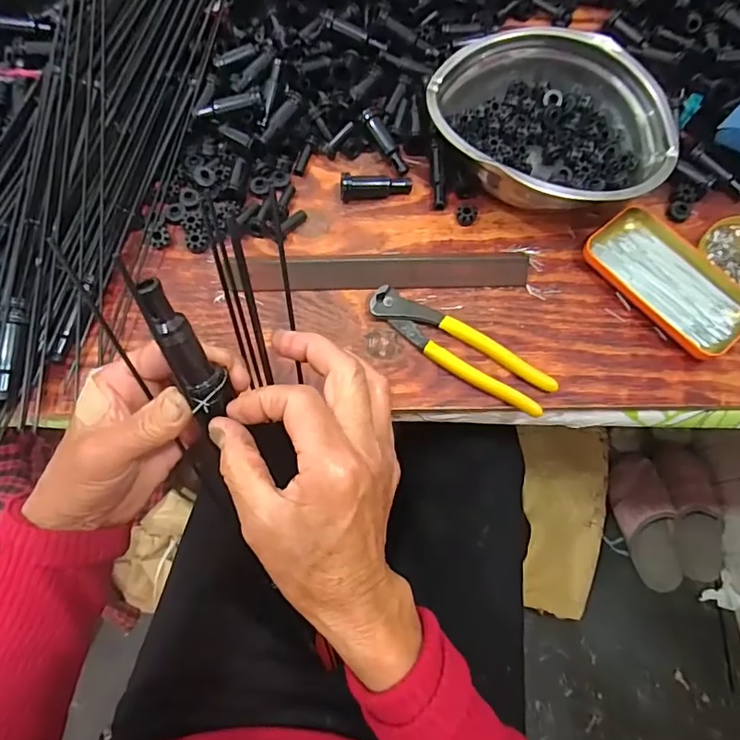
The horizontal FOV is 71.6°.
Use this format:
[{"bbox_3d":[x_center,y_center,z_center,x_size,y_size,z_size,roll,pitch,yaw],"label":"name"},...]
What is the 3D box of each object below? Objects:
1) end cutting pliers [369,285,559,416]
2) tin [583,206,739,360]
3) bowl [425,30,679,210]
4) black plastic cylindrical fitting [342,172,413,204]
[{"bbox_3d":[0.072,-0.018,0.422,0.161,0.015,0.038,32,72,10],"label":"end cutting pliers"},{"bbox_3d":[0.257,-0.078,0.440,0.076,0.020,0.141,-39,75,-14],"label":"tin"},{"bbox_3d":[0.158,-0.218,0.465,0.206,0.060,0.188,-7,70,-4],"label":"bowl"},{"bbox_3d":[0.006,-0.171,0.476,0.064,0.019,0.019,-8,70,-4],"label":"black plastic cylindrical fitting"}]

